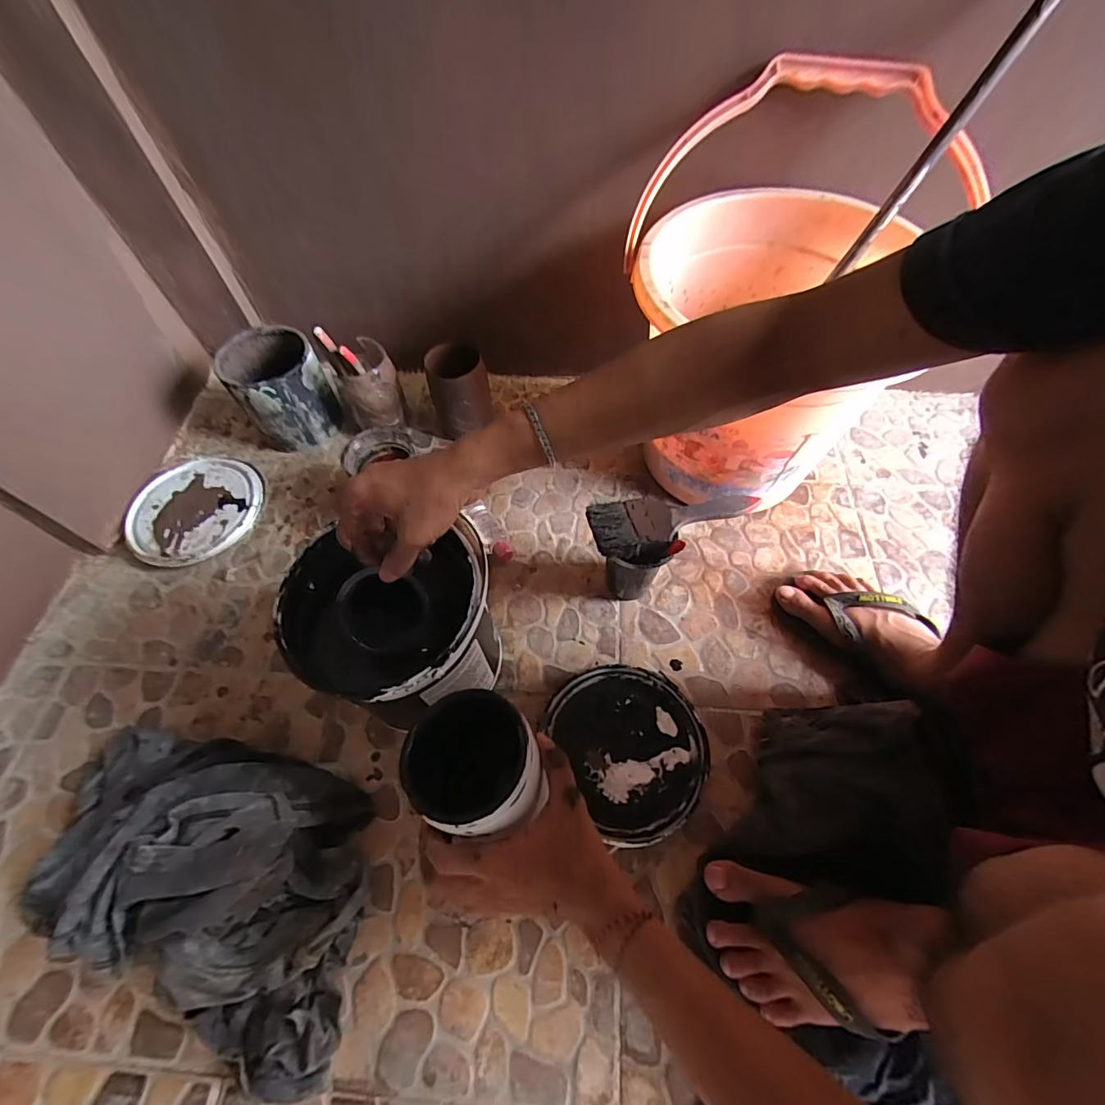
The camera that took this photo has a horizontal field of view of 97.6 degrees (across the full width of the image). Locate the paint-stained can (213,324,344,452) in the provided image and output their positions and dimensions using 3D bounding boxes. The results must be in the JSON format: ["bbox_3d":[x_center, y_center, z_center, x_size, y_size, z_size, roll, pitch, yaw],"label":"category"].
[{"bbox_3d":[-0.406,-0.244,0.734,0.122,0.126,0.127,-1,60,1],"label":"paint-stained can"}]

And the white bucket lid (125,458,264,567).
[{"bbox_3d":[-0.510,-0.060,0.696,0.168,0.026,0.178,-1,60,1],"label":"white bucket lid"}]

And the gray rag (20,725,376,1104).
[{"bbox_3d":[-0.320,0.284,0.441,0.352,0.099,0.210,21,62,13],"label":"gray rag"}]

